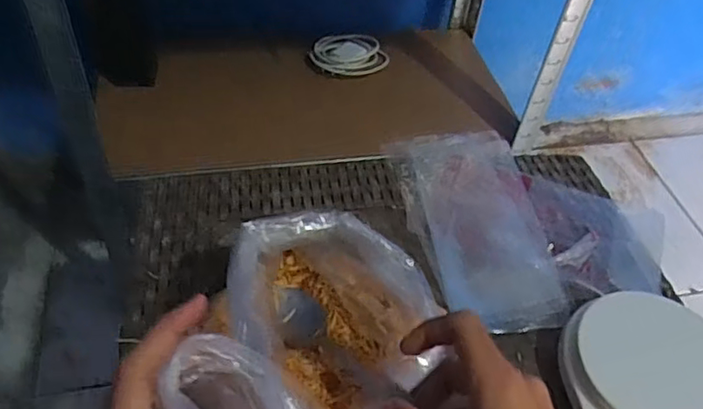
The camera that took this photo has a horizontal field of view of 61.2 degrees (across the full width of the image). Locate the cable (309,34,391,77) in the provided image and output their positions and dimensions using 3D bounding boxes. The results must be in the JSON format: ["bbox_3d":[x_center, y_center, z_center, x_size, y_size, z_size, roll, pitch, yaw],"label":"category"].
[{"bbox_3d":[-0.015,-0.233,0.915,0.114,0.028,0.098,-27,57,-26],"label":"cable"}]

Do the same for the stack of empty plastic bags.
[{"bbox_3d":[0.110,0.011,0.529,0.115,0.009,0.214,-3,49,-8],"label":"stack of empty plastic bags"}]

